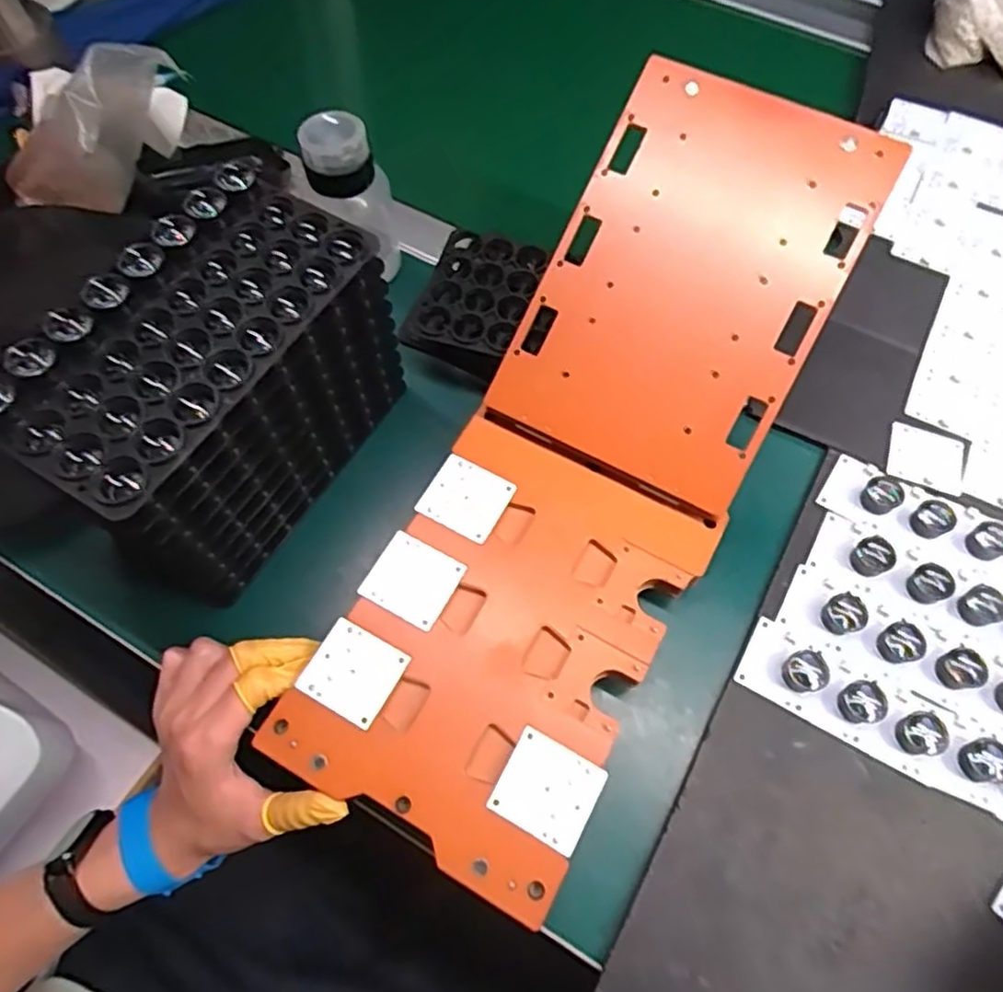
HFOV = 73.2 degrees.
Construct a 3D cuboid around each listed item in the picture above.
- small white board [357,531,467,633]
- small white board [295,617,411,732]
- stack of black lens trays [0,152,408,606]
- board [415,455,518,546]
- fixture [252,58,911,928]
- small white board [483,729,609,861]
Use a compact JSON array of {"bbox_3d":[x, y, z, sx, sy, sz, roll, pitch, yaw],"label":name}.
[{"bbox_3d":[-0.051,0.049,0.390,0.047,0.004,0.044,26,68,12],"label":"small white board"},{"bbox_3d":[-0.080,0.096,0.367,0.046,0.004,0.044,28,69,13],"label":"small white board"},{"bbox_3d":[-0.154,-0.059,0.389,0.088,0.154,0.194,29,69,13],"label":"stack of black lens trays"},{"bbox_3d":[-0.021,0.001,0.414,0.048,0.004,0.044,29,72,7],"label":"board"},{"bbox_3d":[0.056,-0.024,0.389,0.161,0.055,0.442,28,83,13],"label":"fixture"},{"bbox_3d":[0.024,0.149,0.342,0.048,0.004,0.044,27,69,13],"label":"small white board"}]

